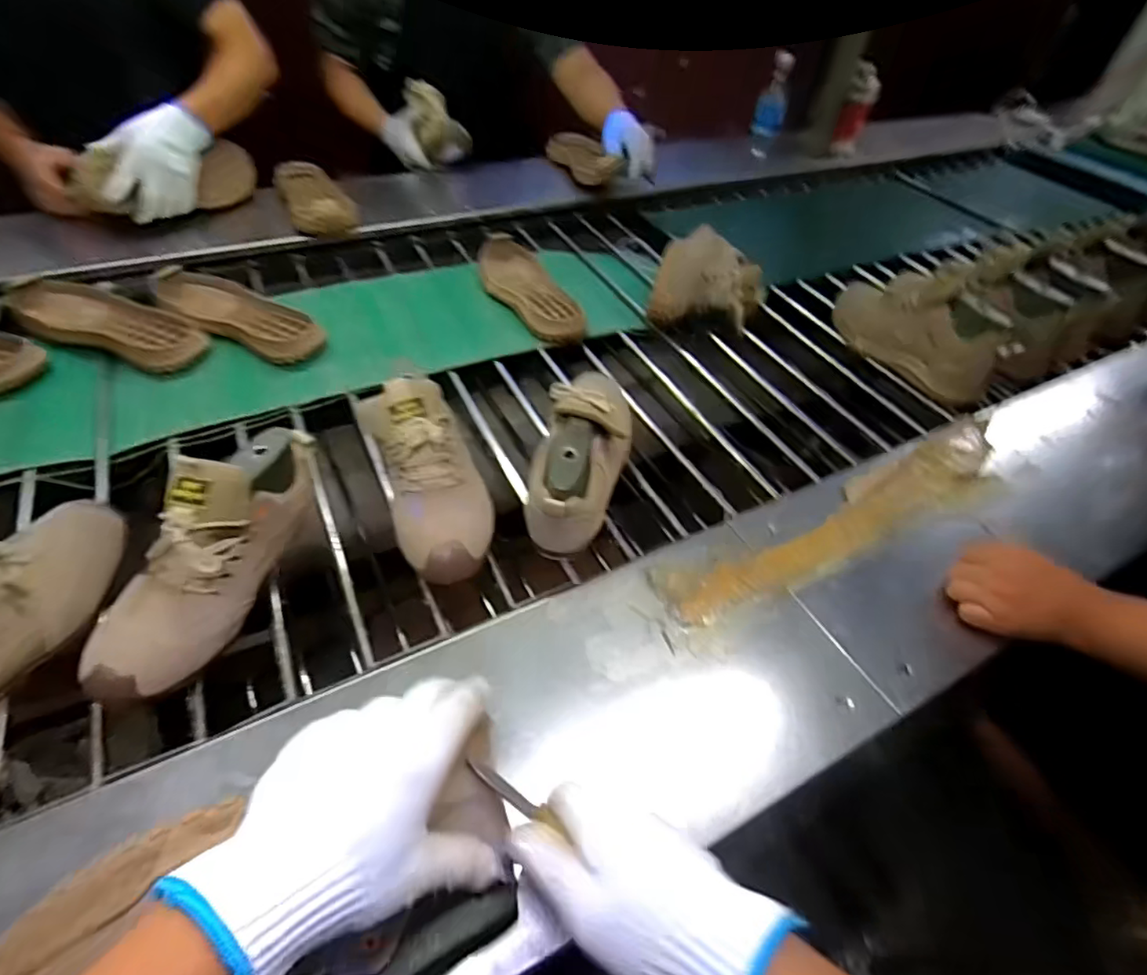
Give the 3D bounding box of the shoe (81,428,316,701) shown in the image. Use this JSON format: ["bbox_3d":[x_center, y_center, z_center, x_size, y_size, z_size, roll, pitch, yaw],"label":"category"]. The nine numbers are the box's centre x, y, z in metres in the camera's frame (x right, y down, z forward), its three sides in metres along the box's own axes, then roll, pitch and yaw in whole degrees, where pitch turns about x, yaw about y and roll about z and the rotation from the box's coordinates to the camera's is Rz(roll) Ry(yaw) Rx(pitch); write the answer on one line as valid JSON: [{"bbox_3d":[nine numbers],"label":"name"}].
[{"bbox_3d":[-0.329,0.044,0.512,0.090,0.107,0.270,13,48,6],"label":"shoe"}]

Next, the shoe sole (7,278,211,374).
[{"bbox_3d":[-0.645,-0.233,0.806,0.267,0.033,0.119,19,49,11],"label":"shoe sole"}]

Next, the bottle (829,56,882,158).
[{"bbox_3d":[0.690,-0.921,1.414,0.066,0.181,0.052,27,51,18],"label":"bottle"}]

